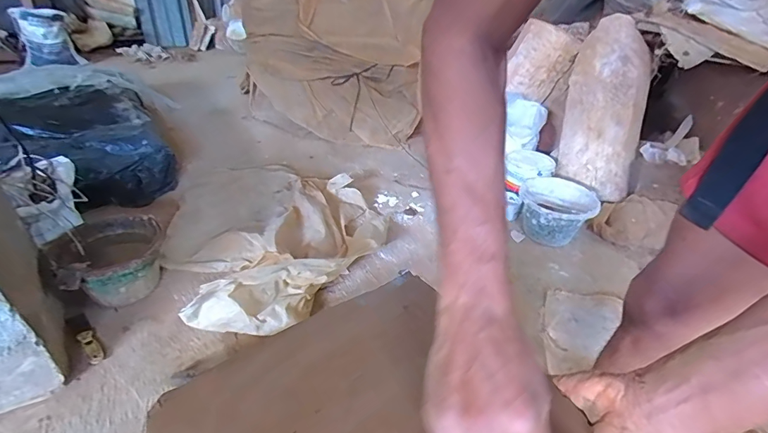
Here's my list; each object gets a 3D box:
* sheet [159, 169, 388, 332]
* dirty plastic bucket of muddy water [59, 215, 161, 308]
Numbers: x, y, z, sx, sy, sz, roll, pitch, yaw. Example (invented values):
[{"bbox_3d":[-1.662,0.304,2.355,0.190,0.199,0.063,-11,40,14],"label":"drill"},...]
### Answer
[{"bbox_3d":[-0.282,0.044,1.201,0.471,0.198,0.753,25,40,28],"label":"sheet"},{"bbox_3d":[-0.706,0.127,1.068,0.223,0.162,0.230,2,35,-1],"label":"dirty plastic bucket of muddy water"}]

